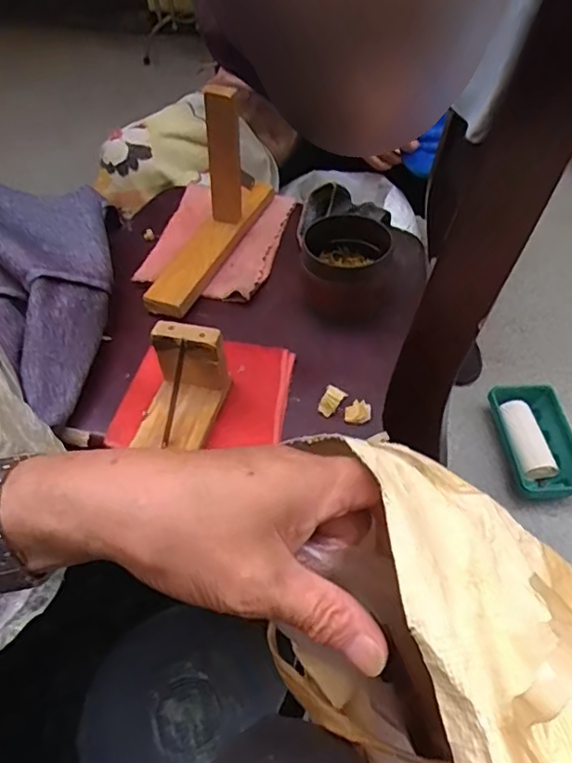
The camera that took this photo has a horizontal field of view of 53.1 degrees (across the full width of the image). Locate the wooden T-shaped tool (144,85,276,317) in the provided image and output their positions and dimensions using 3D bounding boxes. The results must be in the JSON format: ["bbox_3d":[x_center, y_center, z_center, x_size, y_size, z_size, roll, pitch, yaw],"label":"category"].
[{"bbox_3d":[-0.088,-0.210,0.636,0.059,0.166,0.249,13,52,13],"label":"wooden T-shaped tool"}]

